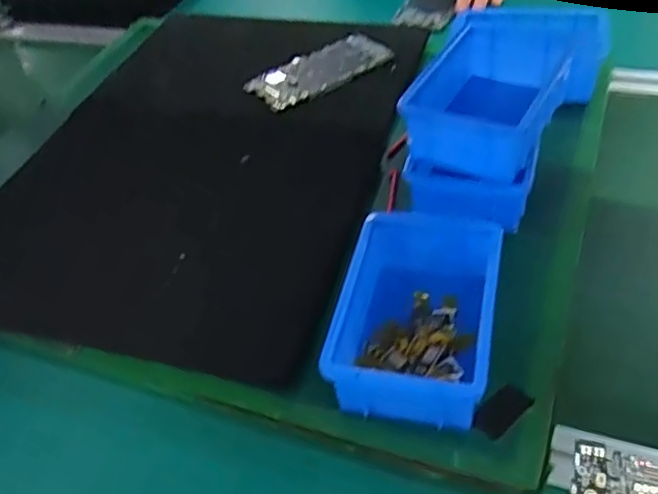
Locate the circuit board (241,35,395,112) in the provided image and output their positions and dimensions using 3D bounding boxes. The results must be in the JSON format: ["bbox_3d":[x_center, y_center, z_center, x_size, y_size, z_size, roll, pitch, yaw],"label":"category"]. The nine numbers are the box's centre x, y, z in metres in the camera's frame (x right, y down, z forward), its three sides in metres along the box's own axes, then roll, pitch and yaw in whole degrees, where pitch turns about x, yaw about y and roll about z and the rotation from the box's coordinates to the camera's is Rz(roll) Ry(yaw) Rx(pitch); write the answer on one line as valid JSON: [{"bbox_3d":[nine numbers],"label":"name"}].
[{"bbox_3d":[-0.010,-0.192,0.716,0.157,0.012,0.072,-31,48,-22],"label":"circuit board"}]

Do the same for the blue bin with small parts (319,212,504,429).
[{"bbox_3d":[0.062,0.046,0.450,0.097,0.055,0.150,6,46,14],"label":"blue bin with small parts"}]

